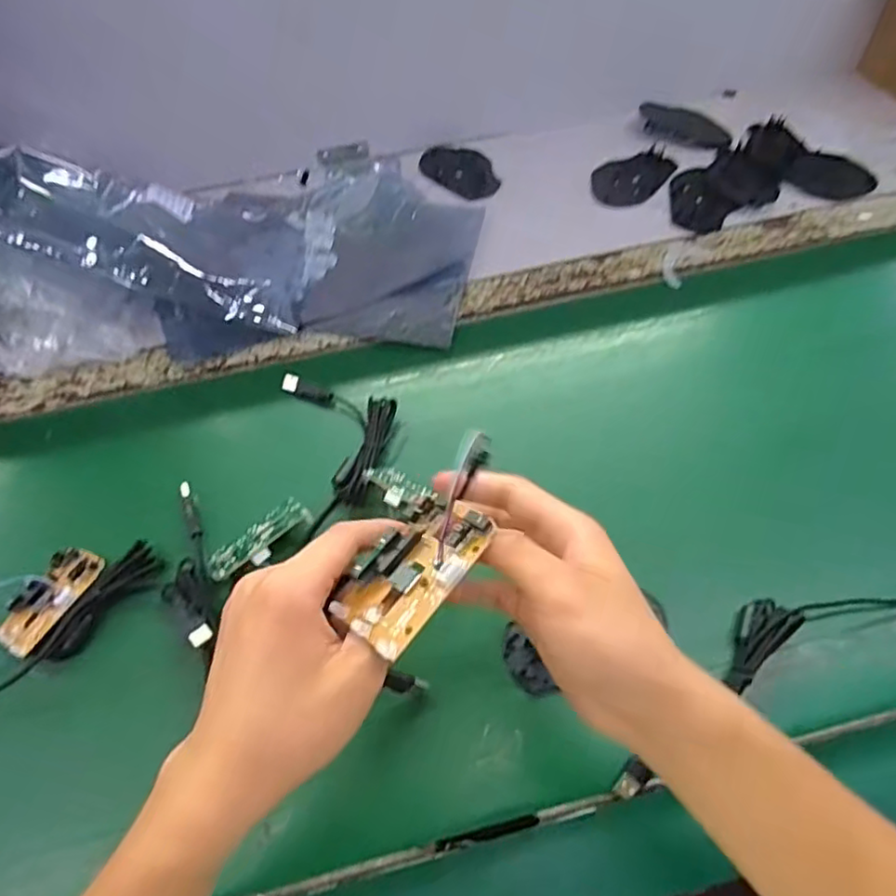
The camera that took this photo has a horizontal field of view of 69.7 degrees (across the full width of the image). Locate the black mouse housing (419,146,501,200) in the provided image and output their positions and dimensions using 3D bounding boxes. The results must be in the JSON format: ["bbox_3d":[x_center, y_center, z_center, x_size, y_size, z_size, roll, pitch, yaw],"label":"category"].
[{"bbox_3d":[0.014,-0.321,0.742,0.063,0.013,0.111,-36,63,-19],"label":"black mouse housing"}]

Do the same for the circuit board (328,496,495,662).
[{"bbox_3d":[-0.017,0.056,0.298,0.044,0.012,0.074,28,68,40],"label":"circuit board"}]

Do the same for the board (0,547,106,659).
[{"bbox_3d":[-0.285,0.108,0.462,0.041,0.013,0.078,26,62,17],"label":"board"}]

